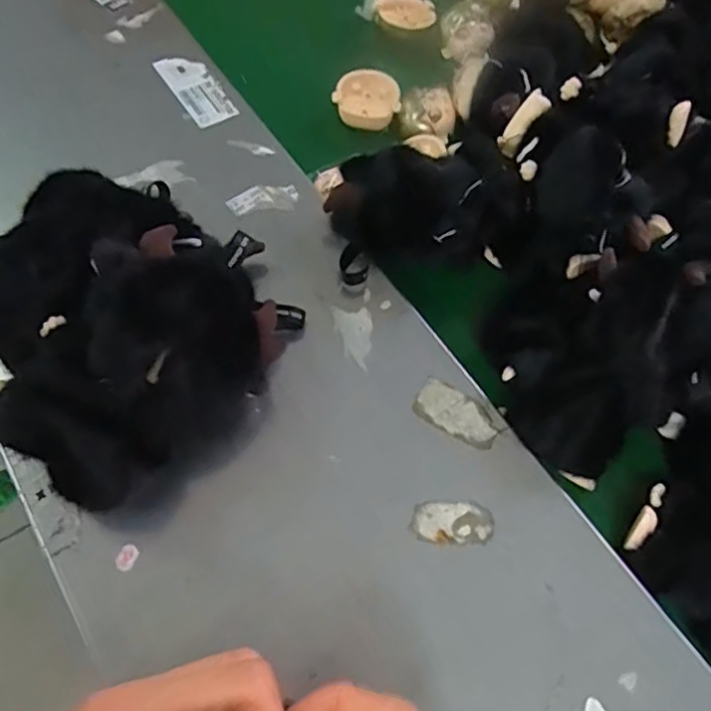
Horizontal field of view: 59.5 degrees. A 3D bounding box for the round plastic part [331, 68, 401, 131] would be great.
[{"bbox_3d":[0.011,-0.202,0.489,0.049,0.019,0.047,1,62,-2],"label":"round plastic part"}]

